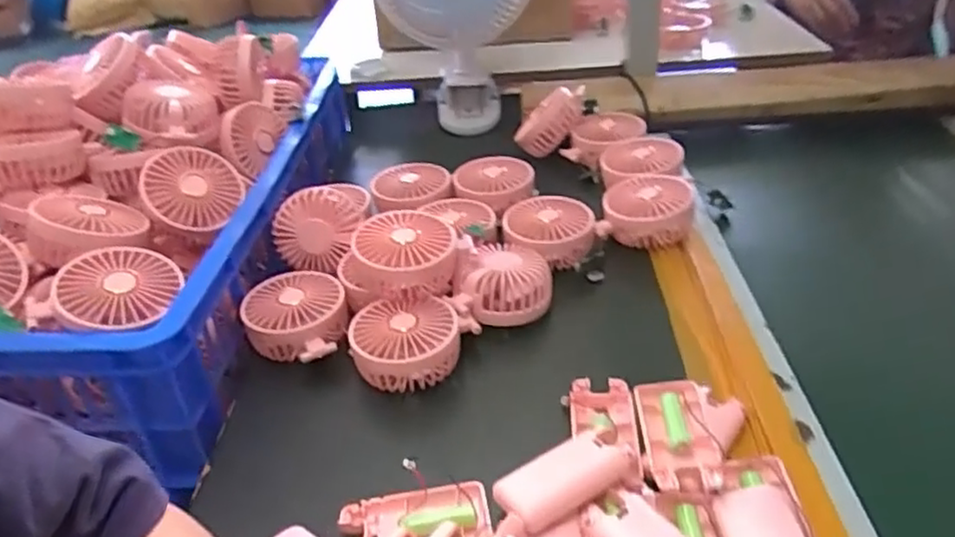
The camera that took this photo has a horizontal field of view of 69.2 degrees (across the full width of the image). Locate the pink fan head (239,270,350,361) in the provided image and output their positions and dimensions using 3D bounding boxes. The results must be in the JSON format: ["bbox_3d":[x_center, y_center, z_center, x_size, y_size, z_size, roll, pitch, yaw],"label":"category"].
[{"bbox_3d":[-0.159,0.042,0.607,0.082,0.040,0.085,-2,34,5],"label":"pink fan head"}]

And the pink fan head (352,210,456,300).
[{"bbox_3d":[-0.063,-0.011,0.610,0.088,0.051,0.082,-6,34,-1],"label":"pink fan head"}]

